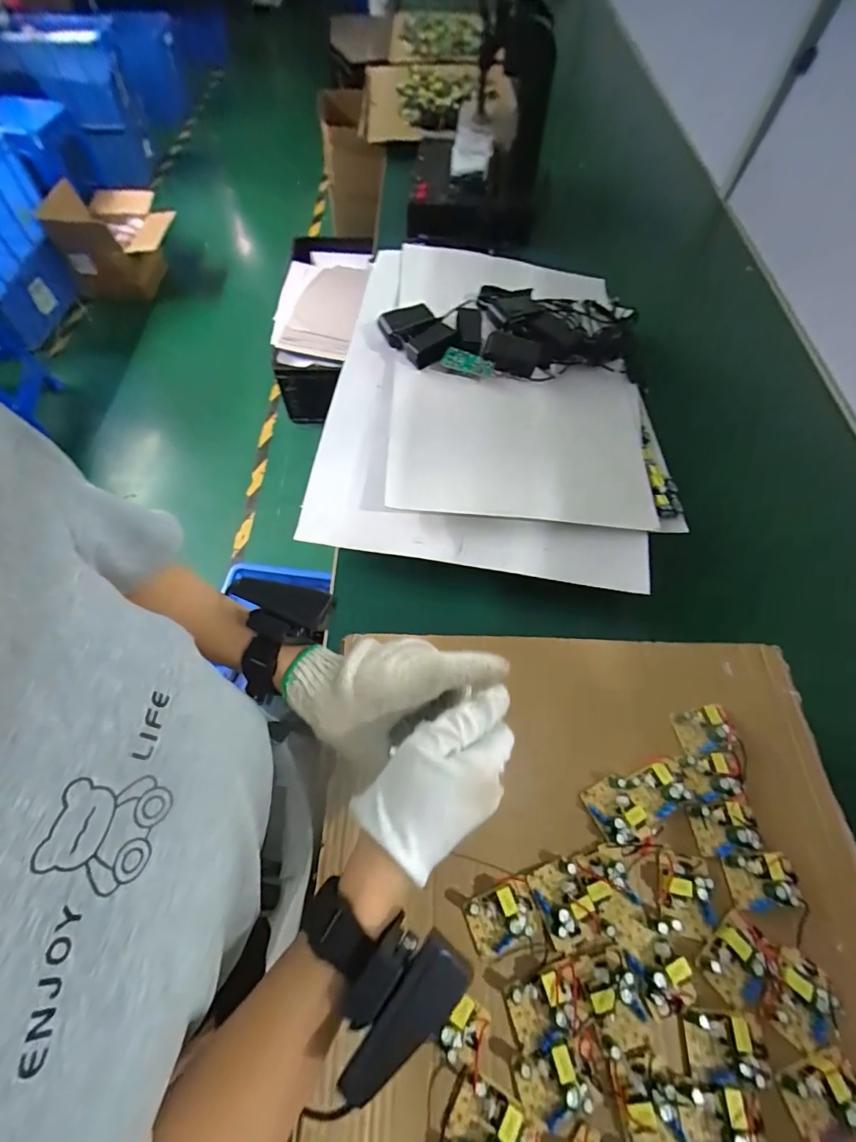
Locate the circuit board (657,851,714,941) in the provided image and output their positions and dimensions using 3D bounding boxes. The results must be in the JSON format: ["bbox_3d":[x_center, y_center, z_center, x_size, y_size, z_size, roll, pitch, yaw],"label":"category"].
[{"bbox_3d":[0.187,0.236,0.343,0.043,0.017,0.050,10,62,4],"label":"circuit board"}]

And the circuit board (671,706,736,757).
[{"bbox_3d":[0.235,0.135,0.400,0.045,0.015,0.035,-7,62,-6],"label":"circuit board"}]

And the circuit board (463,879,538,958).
[{"bbox_3d":[0.053,0.246,0.335,0.047,0.015,0.036,-18,63,-11],"label":"circuit board"}]

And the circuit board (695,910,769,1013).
[{"bbox_3d":[0.217,0.270,0.325,0.041,0.016,0.049,36,66,17],"label":"circuit board"}]

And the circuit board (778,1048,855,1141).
[{"bbox_3d":[0.250,0.328,0.293,0.050,0.015,0.034,-21,64,-13],"label":"circuit board"}]

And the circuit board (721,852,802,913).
[{"bbox_3d":[0.250,0.229,0.349,0.051,0.018,0.035,-3,62,-4],"label":"circuit board"}]

